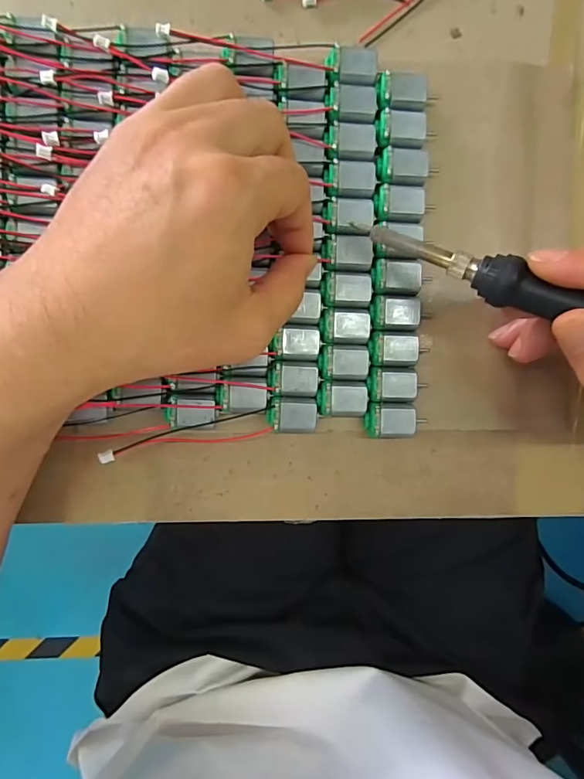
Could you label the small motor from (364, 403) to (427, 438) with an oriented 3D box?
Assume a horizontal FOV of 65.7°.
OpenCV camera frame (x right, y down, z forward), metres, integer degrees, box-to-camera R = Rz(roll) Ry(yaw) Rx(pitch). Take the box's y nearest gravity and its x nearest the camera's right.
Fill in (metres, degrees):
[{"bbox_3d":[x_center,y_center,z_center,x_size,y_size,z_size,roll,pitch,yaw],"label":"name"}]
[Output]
[{"bbox_3d":[0.055,0.017,0.250,0.030,0.015,0.019,1,94,-5],"label":"small motor"}]

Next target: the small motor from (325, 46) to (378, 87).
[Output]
[{"bbox_3d":[0.031,-0.169,0.243,0.026,0.016,0.019,0,94,-5],"label":"small motor"}]

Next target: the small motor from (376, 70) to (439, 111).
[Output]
[{"bbox_3d":[0.059,-0.157,0.244,0.030,0.016,0.019,1,94,-5],"label":"small motor"}]

